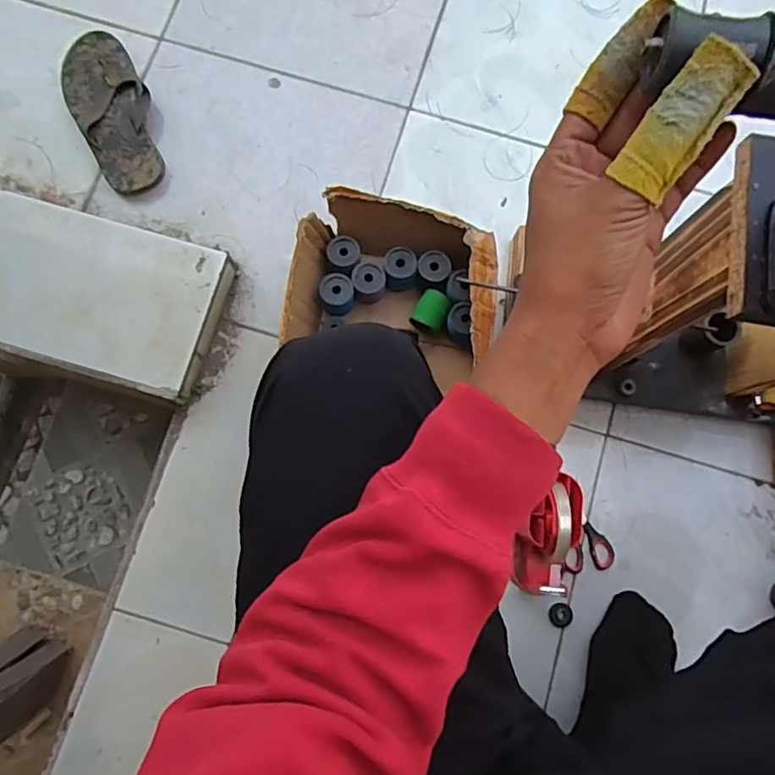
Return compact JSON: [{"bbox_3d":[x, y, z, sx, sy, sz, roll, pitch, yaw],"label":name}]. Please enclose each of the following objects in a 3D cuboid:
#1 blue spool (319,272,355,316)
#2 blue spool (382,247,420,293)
[{"bbox_3d":[-0.067,-0.125,0.778,0.045,0.041,0.046,0,79,-1],"label":"blue spool"},{"bbox_3d":[0.017,-0.160,0.798,0.044,0.061,0.046,0,79,-1],"label":"blue spool"}]

